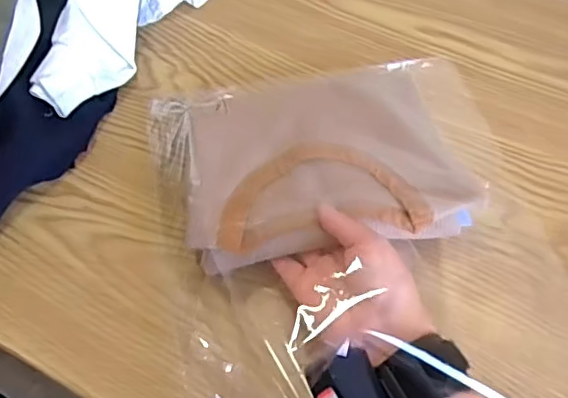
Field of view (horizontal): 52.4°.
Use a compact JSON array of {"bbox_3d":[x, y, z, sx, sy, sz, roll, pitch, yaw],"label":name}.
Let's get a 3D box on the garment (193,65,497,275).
[{"bbox_3d":[0.035,-0.029,0.454,0.214,0.029,0.152,-8,55,-6],"label":"garment"}]

